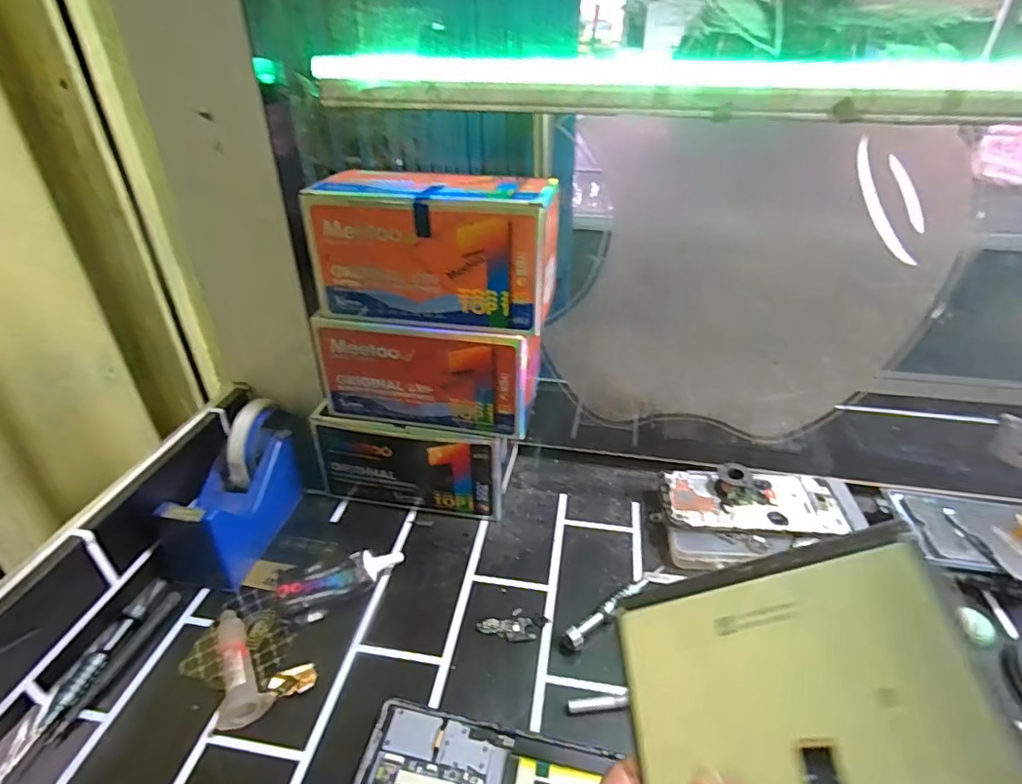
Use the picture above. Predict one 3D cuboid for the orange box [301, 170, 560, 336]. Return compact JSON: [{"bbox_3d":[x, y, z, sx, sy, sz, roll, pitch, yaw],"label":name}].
[{"bbox_3d":[-0.056,-0.112,0.422,0.178,0.097,0.072,5,34,7],"label":"orange box"}]

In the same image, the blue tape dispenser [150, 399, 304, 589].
[{"bbox_3d":[-0.243,0.085,0.477,0.068,0.098,0.137,5,32,8],"label":"blue tape dispenser"}]

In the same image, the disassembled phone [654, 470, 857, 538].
[{"bbox_3d":[0.215,0.099,0.490,0.157,0.009,0.071,3,36,7],"label":"disassembled phone"}]

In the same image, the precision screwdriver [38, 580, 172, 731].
[{"bbox_3d":[-0.291,0.185,0.393,0.016,0.014,0.113,5,32,7],"label":"precision screwdriver"}]

